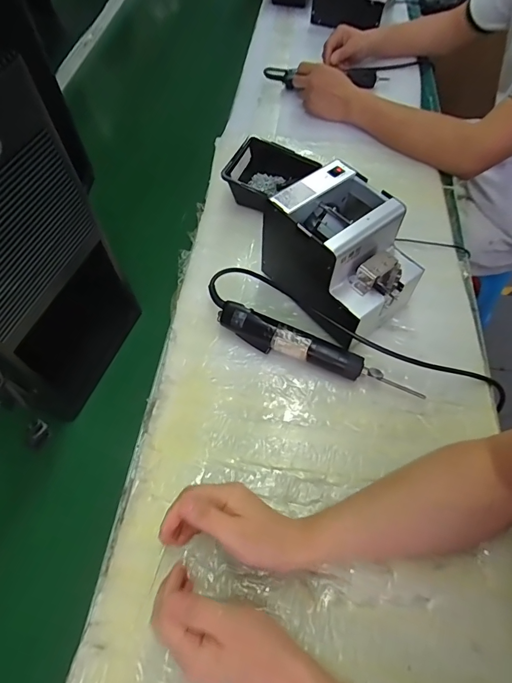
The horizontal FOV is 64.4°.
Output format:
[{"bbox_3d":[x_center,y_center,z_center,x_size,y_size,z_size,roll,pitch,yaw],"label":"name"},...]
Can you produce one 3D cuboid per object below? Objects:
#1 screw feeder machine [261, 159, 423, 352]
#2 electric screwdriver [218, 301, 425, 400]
[{"bbox_3d":[0.112,-0.116,0.540,0.130,0.142,0.179,-40,65,-20],"label":"screw feeder machine"},{"bbox_3d":[0.078,0.012,0.528,0.277,0.037,0.043,19,61,13],"label":"electric screwdriver"}]

